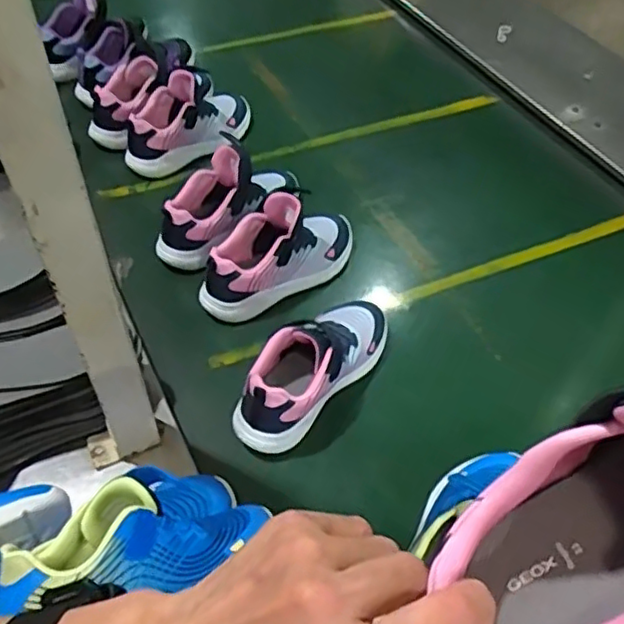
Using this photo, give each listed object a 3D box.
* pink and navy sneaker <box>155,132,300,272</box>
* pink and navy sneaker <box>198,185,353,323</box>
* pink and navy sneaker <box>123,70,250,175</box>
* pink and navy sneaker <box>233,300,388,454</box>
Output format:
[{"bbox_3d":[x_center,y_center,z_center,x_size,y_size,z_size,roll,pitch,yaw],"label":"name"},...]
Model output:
[{"bbox_3d":[-0.113,-0.158,0.851,0.081,0.092,0.221,32,56,22],"label":"pink and navy sneaker"},{"bbox_3d":[-0.040,-0.080,0.797,0.220,0.122,0.081,-29,57,-24],"label":"pink and navy sneaker"},{"bbox_3d":[-0.185,-0.297,0.971,0.229,0.093,0.092,-34,60,-26],"label":"pink and navy sneaker"},{"bbox_3d":[0.008,0.056,0.700,0.085,0.083,0.224,36,58,24],"label":"pink and navy sneaker"}]

